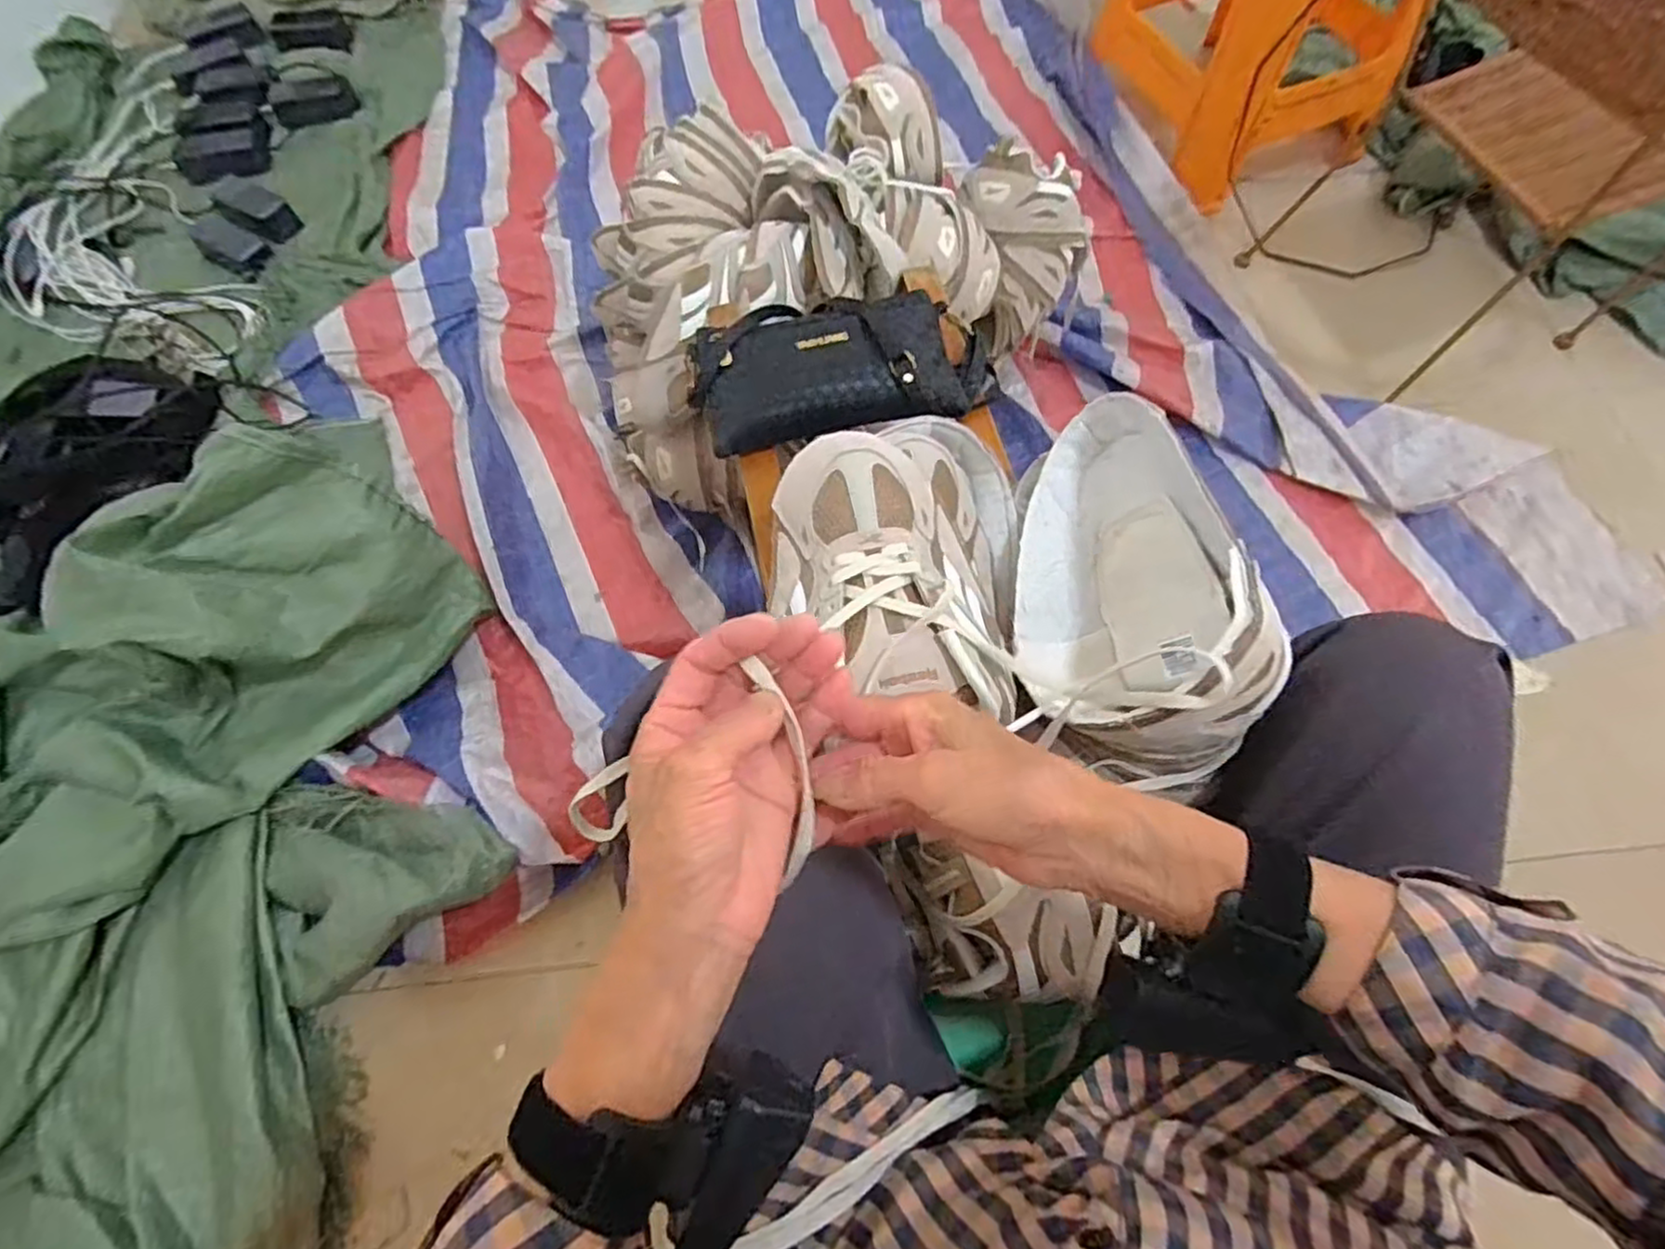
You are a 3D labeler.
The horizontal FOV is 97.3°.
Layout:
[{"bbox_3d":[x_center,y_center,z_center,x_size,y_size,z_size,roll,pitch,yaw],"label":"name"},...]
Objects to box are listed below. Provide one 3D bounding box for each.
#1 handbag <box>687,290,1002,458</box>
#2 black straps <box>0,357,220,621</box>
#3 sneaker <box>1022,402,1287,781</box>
[{"bbox_3d":[0.008,-0.220,0.619,0.251,0.046,0.135,-6,66,-3],"label":"handbag"},{"bbox_3d":[-0.987,-0.151,0.888,0.175,0.096,0.499,26,69,11],"label":"black straps"},{"bbox_3d":[0.186,-0.041,0.462,0.127,0.127,0.252,-5,66,-2],"label":"sneaker"}]

